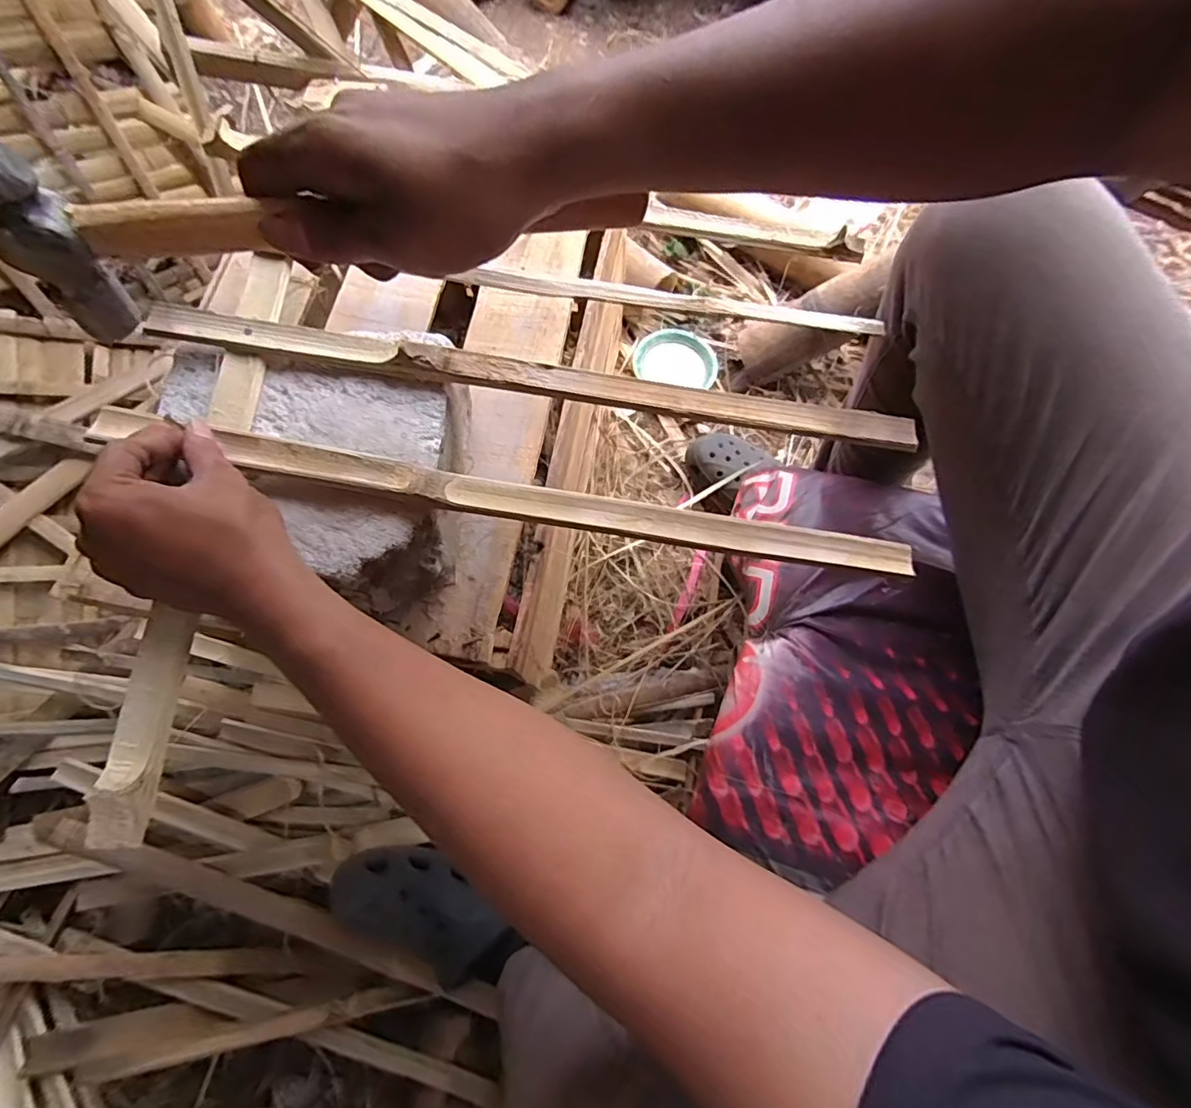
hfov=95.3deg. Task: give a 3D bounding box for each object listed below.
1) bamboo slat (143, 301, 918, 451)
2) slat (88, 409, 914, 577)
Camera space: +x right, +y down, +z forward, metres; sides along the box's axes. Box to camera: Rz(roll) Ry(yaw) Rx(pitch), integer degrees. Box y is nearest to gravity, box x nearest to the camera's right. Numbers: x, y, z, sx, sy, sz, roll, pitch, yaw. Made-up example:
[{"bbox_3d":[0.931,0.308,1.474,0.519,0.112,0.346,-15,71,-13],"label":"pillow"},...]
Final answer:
[{"bbox_3d":[-0.036,-0.122,0.373,0.511,0.014,0.028,8,75,-2],"label":"bamboo slat"},{"bbox_3d":[-0.049,-0.038,0.347,0.509,0.007,0.026,10,66,-2],"label":"slat"}]

